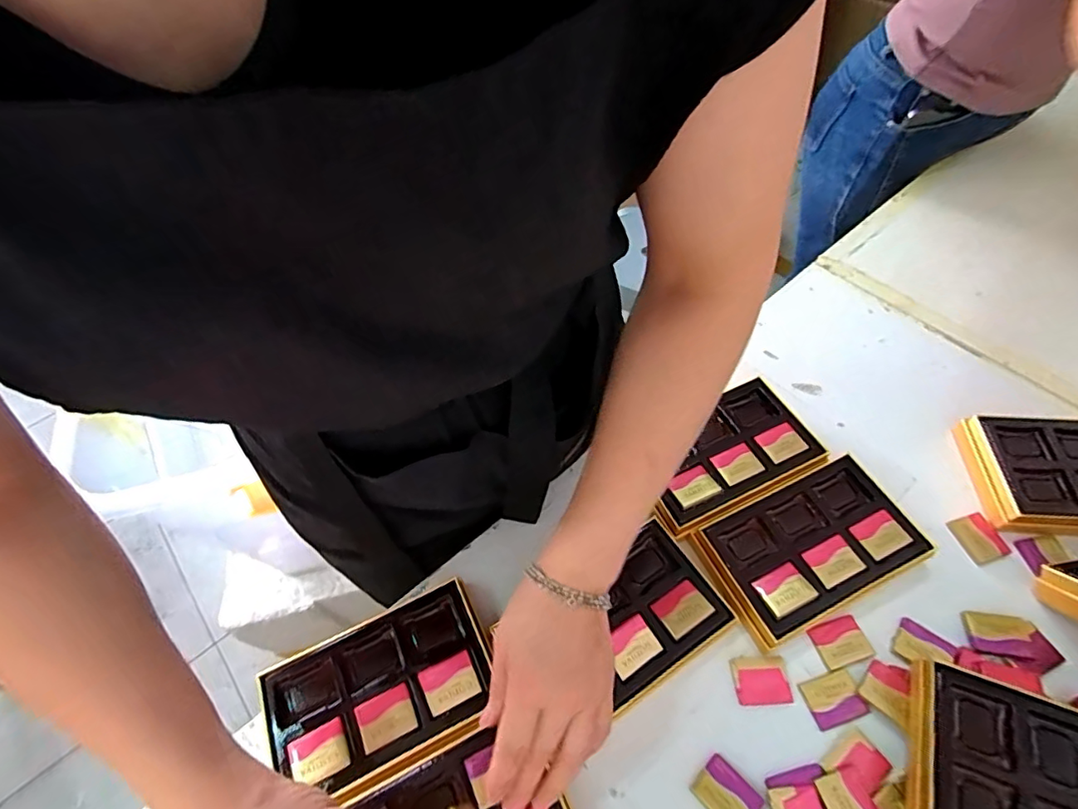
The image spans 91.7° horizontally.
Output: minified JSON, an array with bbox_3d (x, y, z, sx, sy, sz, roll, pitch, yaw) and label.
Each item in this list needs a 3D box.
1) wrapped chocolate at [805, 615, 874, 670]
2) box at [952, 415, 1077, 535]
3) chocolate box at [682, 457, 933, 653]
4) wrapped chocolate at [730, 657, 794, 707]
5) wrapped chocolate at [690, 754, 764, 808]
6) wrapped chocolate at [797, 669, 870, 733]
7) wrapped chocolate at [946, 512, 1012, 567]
[{"bbox_3d":[0.237,0.187,0.412,0.042,0.007,0.032,-15,54,-6],"label":"wrapped chocolate"},{"bbox_3d":[0.483,0.062,0.464,0.172,0.030,0.110,0,54,5],"label":"box"},{"bbox_3d":[0.226,0.121,0.444,0.167,0.033,0.101,-24,55,-12],"label":"chocolate box"},{"bbox_3d":[0.170,0.211,0.400,0.040,0.006,0.032,-5,53,1],"label":"wrapped chocolate"},{"bbox_3d":[0.130,0.270,0.361,0.032,0.010,0.039,-39,60,-22],"label":"wrapped chocolate"},{"bbox_3d":[0.219,0.217,0.387,0.040,0.007,0.032,-15,54,-6],"label":"wrapped chocolate"},{"bbox_3d":[0.385,0.116,0.457,0.031,0.005,0.040,-17,54,-7],"label":"wrapped chocolate"}]

